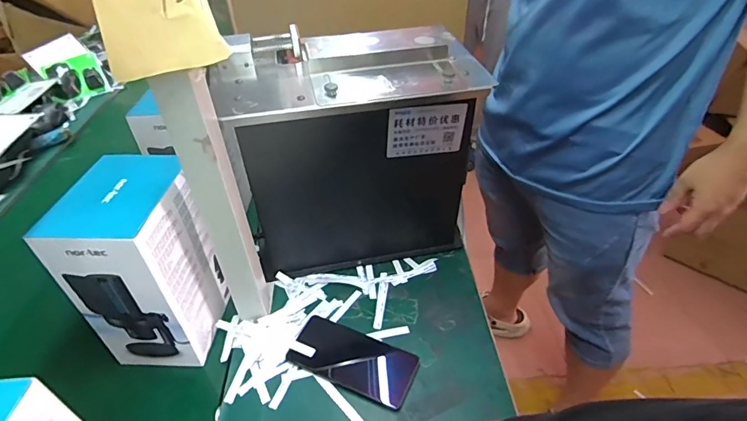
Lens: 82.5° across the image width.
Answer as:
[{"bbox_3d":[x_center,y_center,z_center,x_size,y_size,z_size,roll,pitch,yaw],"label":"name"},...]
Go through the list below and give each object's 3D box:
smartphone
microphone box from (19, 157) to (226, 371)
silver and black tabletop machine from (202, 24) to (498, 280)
[{"bbox_3d":[-0.027,0.191,0.545,0.158,0.011,0.073,16,43,20],"label":"smartphone"},{"bbox_3d":[-0.277,0.063,0.530,0.122,0.218,0.148,0,40,2],"label":"microphone box"},{"bbox_3d":[-0.033,-0.075,0.644,0.332,0.310,0.201,-10,41,-10],"label":"silver and black tabletop machine"}]

